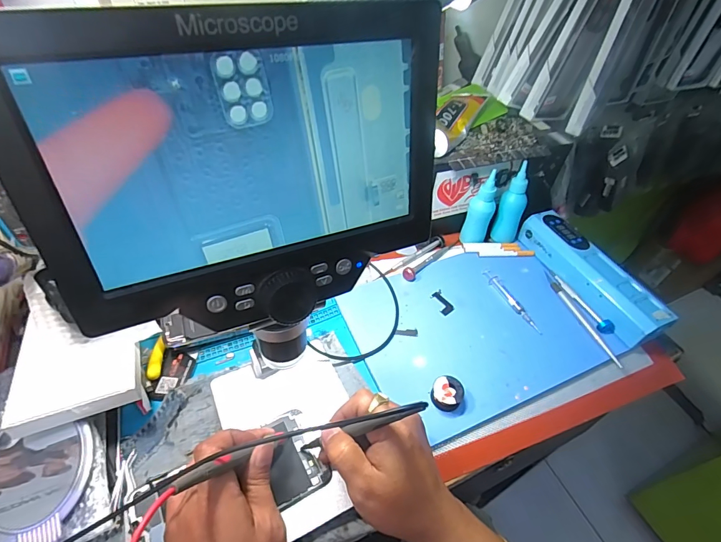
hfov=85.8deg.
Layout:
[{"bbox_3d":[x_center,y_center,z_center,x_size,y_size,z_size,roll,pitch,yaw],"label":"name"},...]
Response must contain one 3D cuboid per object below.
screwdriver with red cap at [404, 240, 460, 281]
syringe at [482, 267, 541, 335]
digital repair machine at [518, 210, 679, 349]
[{"bbox_3d":[0.101,-0.023,0.535,0.015,0.017,0.117,37,55,26],"label":"screwdriver with red cap"},{"bbox_3d":[0.191,0.036,0.494,0.015,0.006,0.107,-16,51,-19],"label":"syringe"},{"bbox_3d":[0.299,0.001,0.510,0.052,0.042,0.204,-16,51,-18],"label":"digital repair machine"}]

